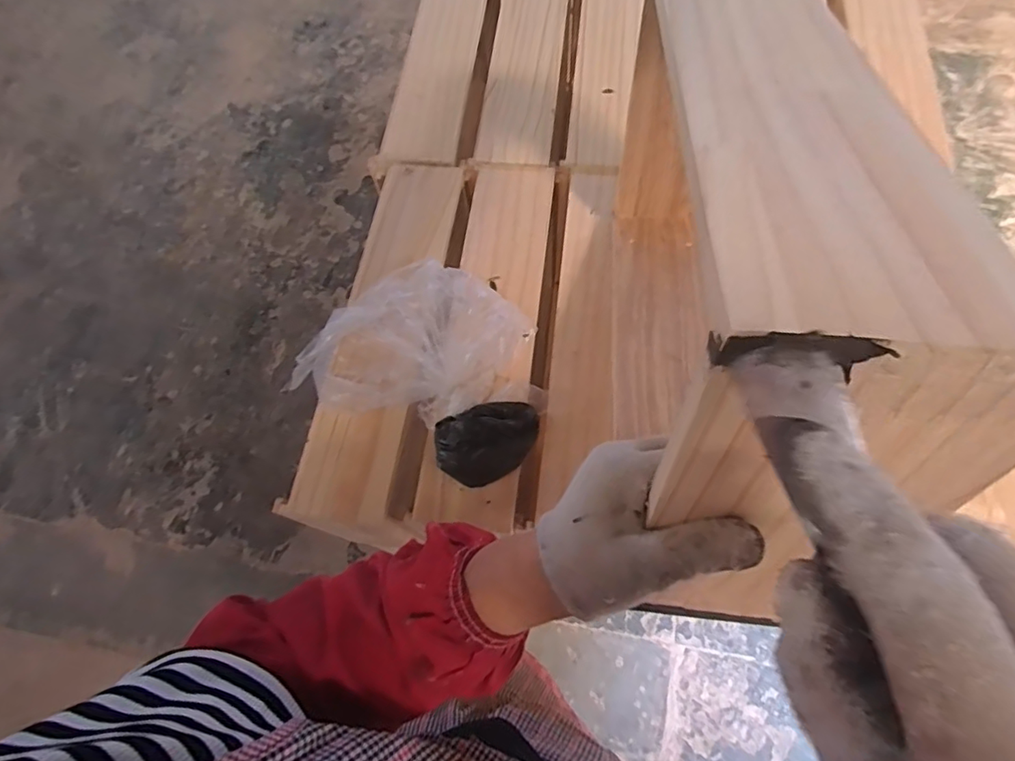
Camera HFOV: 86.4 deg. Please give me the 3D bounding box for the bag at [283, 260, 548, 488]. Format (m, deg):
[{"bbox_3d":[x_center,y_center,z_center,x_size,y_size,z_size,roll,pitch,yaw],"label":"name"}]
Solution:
[{"bbox_3d":[-0.089,-0.027,0.550,0.284,0.075,0.179,27,72,13],"label":"bag"}]

